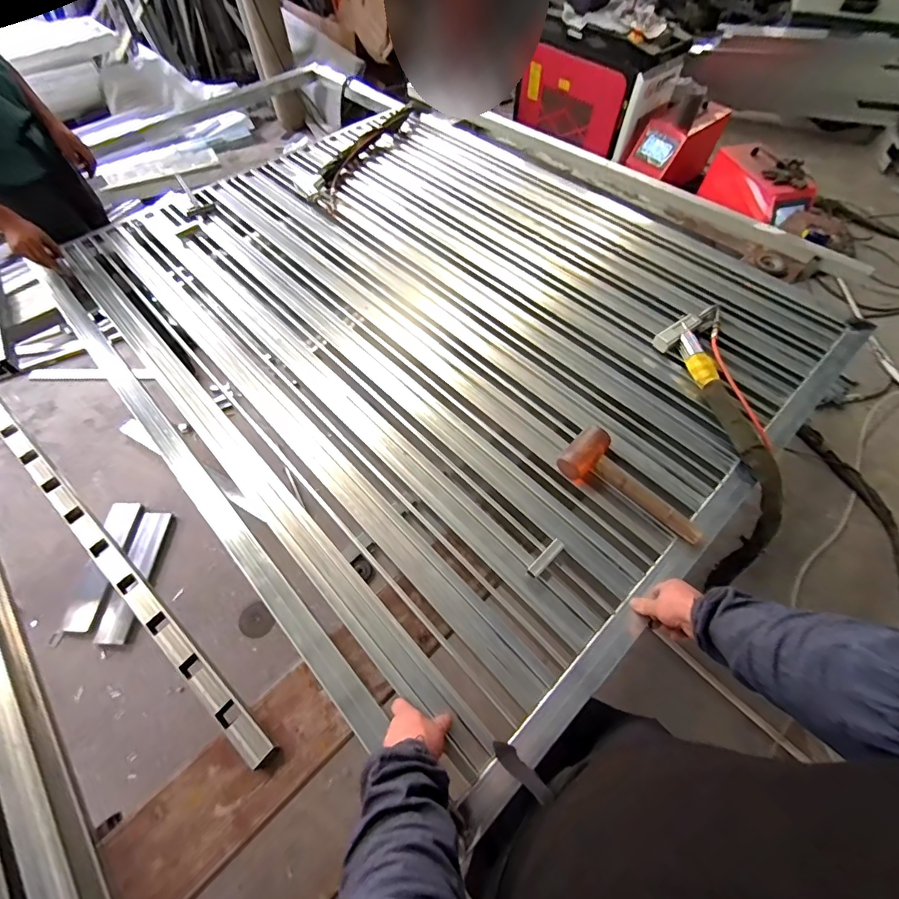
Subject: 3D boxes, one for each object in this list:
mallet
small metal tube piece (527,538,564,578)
[{"bbox_3d":[0.353,0.078,0.851,0.286,0.064,0.106,41,64,10],"label":"mallet"},{"bbox_3d":[0.171,0.194,0.771,0.081,0.014,0.022,-43,64,-12],"label":"small metal tube piece"}]

